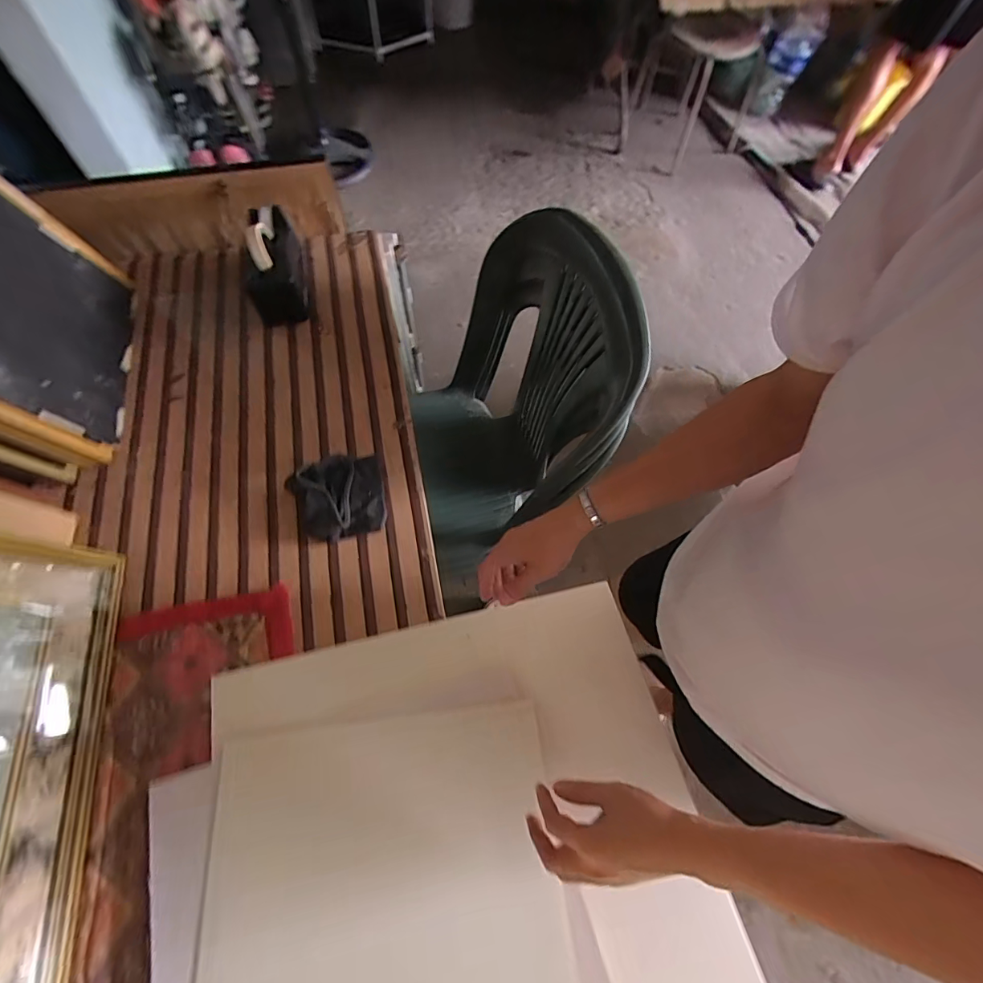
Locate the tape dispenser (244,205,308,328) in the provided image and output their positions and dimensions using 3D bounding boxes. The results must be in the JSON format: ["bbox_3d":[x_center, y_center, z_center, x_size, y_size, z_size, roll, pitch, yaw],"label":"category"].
[{"bbox_3d":[-0.370,-0.390,0.816,0.085,0.112,0.206,-14,65,-7],"label":"tape dispenser"}]

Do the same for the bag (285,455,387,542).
[{"bbox_3d":[-0.222,0.008,0.690,0.130,0.038,0.122,-15,65,-8],"label":"bag"}]

